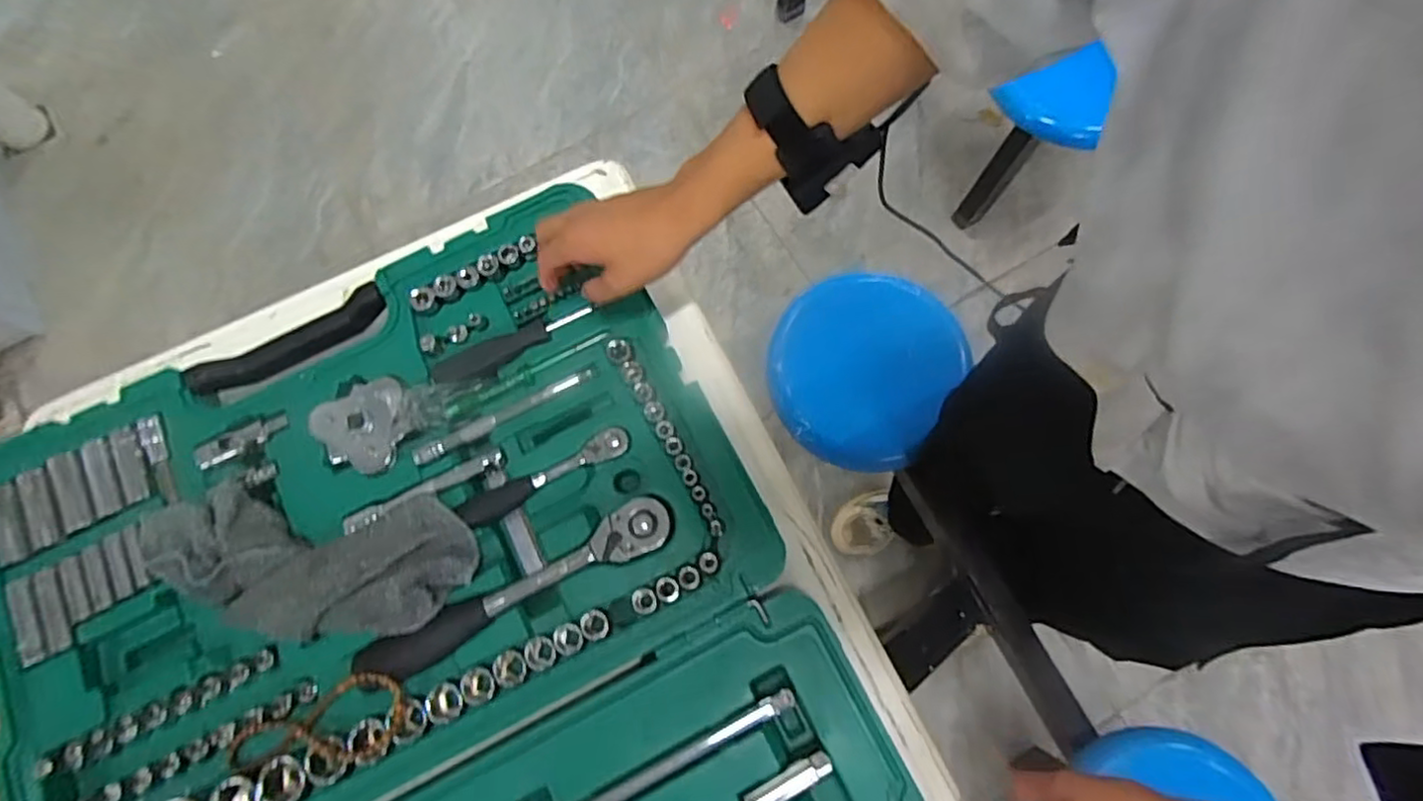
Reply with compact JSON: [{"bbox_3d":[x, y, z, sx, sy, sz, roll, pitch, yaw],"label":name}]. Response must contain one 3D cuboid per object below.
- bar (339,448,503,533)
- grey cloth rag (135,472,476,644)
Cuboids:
[{"bbox_3d":[-0.220,0.068,0.500,0.126,0.011,0.016,-26,77,-5],"label":"bar"},{"bbox_3d":[-0.301,0.116,0.478,0.246,0.027,0.101,4,76,3],"label":"grey cloth rag"}]

